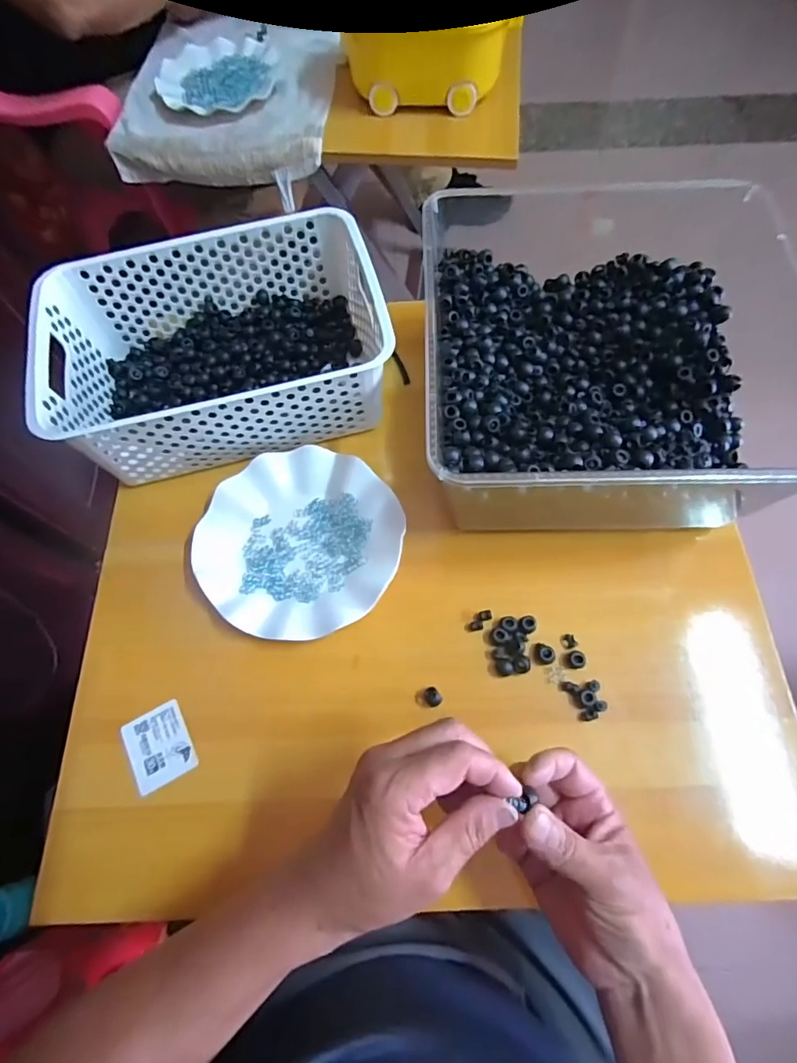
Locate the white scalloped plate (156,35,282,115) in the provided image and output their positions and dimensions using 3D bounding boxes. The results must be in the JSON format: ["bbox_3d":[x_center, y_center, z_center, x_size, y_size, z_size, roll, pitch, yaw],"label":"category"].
[{"bbox_3d":[-0.276,-0.702,0.786,0.177,0.022,0.192,-1,67,2],"label":"white scalloped plate"}]

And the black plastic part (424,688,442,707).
[{"bbox_3d":[0.028,0.137,0.422,0.013,0.008,0.015,-31,69,-11],"label":"black plastic part"}]

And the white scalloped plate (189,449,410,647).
[{"bbox_3d":[-0.091,0.008,0.474,0.180,0.021,0.177,-1,67,2],"label":"white scalloped plate"}]

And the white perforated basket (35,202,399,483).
[{"bbox_3d":[-0.173,-0.180,0.508,0.304,0.106,0.206,-15,67,-4],"label":"white perforated basket"}]

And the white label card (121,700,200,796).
[{"bbox_3d":[-0.199,0.178,0.424,0.049,0.004,0.060,-28,68,-13],"label":"white label card"}]

